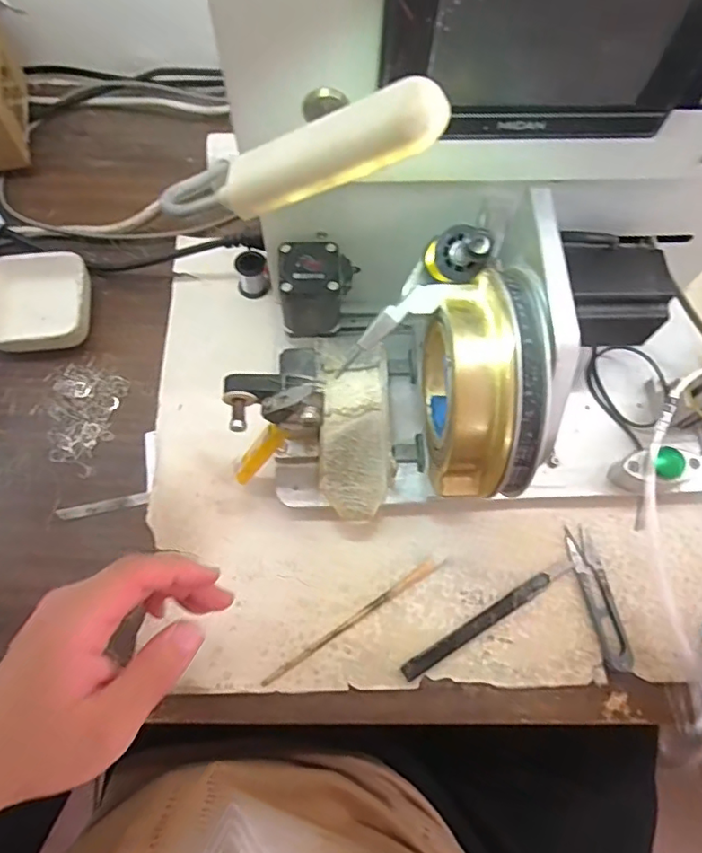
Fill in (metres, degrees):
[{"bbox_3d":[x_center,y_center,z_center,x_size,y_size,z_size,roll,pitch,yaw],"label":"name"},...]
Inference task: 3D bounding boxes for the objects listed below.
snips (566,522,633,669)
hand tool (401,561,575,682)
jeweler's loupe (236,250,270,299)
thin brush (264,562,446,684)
[{"bbox_3d":[0.184,0.126,0.414,0.021,0.005,0.100,-12,70,-5],"label":"snips"},{"bbox_3d":[0.101,0.139,0.407,0.148,0.008,0.012,-30,73,-11],"label":"hand tool"},{"bbox_3d":[-0.086,-0.133,0.484,0.027,0.033,0.024,-12,70,-5],"label":"jeweler's loupe"},{"bbox_3d":[0.003,0.139,0.407,0.151,0.004,0.009,-31,73,-11],"label":"thin brush"}]

